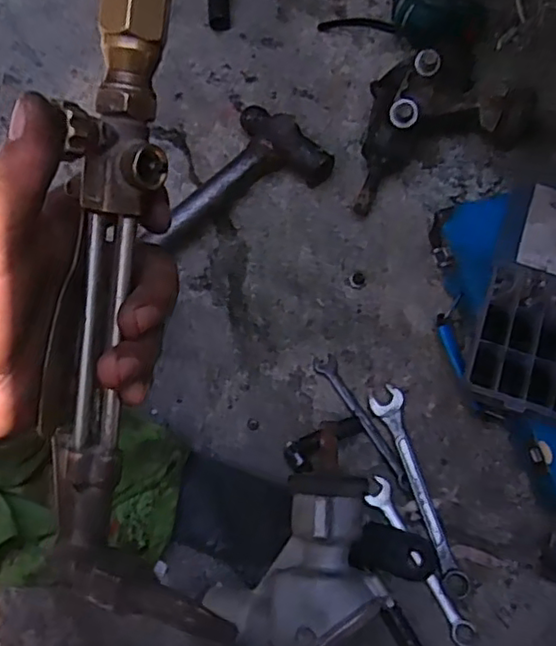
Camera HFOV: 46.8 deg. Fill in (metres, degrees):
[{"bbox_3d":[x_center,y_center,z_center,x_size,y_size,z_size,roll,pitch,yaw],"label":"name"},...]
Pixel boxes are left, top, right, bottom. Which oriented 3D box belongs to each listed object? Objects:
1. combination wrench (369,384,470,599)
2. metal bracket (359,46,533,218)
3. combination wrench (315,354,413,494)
[{"bbox_3d":[0.136,0.158,0.617,0.030,0.011,0.201,-17,66,-4],"label":"combination wrench"},{"bbox_3d":[0.165,-0.230,0.697,0.219,0.106,0.117,-24,67,-7],"label":"metal bracket"},{"bbox_3d":[0.088,0.098,0.650,0.020,0.007,0.159,-30,68,-10],"label":"combination wrench"}]

